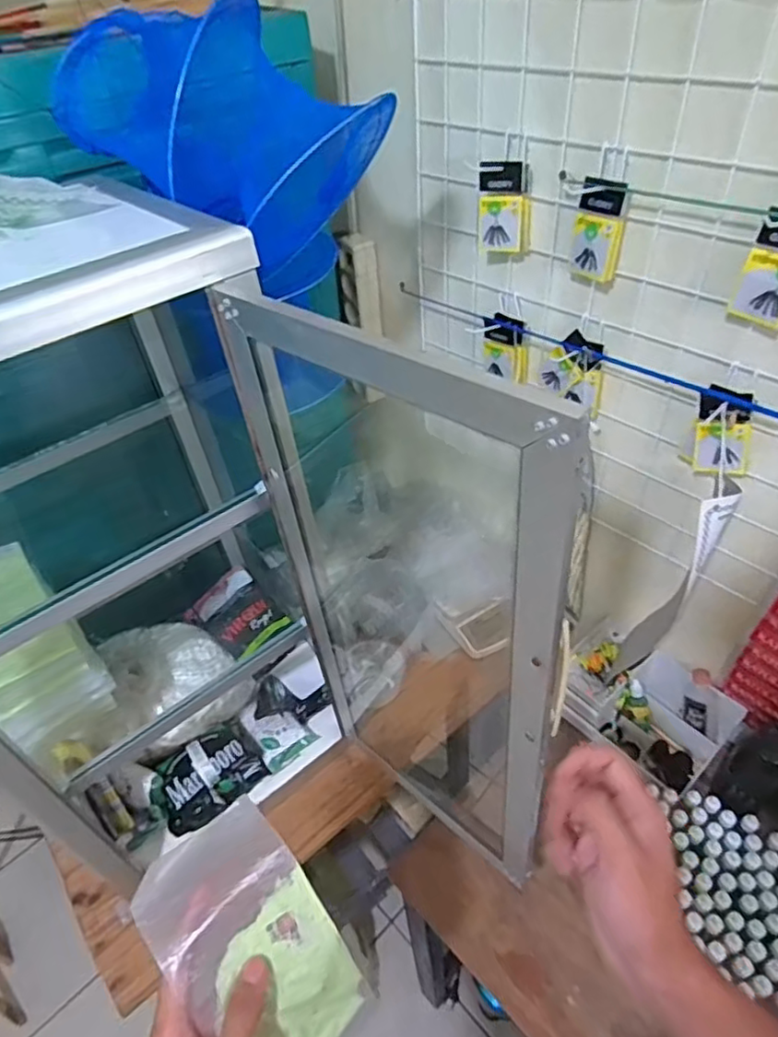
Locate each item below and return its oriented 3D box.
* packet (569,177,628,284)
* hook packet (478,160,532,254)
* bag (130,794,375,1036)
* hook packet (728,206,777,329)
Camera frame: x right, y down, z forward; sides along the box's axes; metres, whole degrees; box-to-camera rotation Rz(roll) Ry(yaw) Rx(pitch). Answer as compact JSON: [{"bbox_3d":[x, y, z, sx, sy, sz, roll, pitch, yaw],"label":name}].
[{"bbox_3d":[0.215,-0.298,0.644,0.055,0.095,0.019,31,47,32],"label":"packet"},{"bbox_3d":[0.131,-0.352,0.701,0.058,0.094,0.021,8,45,14],"label":"hook packet"},{"bbox_3d":[-0.088,0.296,0.424,0.100,0.046,0.174,-34,93,-25],"label":"bag"},{"bbox_3d":[0.341,-0.219,0.545,0.052,0.097,0.019,31,51,29],"label":"hook packet"}]

